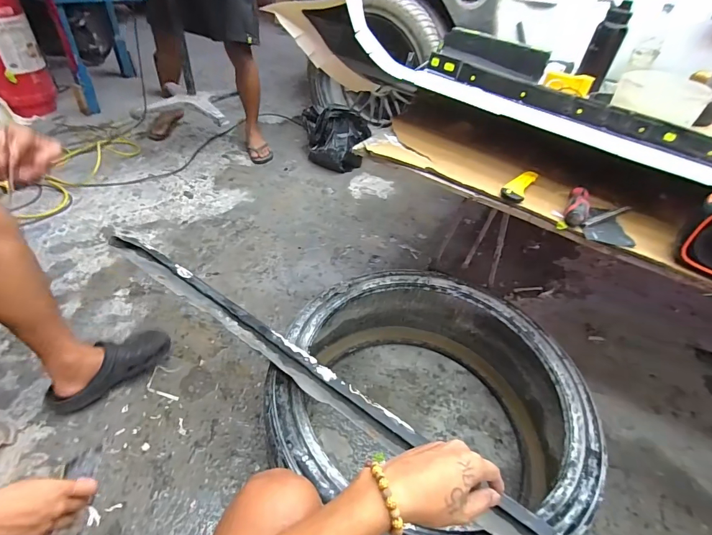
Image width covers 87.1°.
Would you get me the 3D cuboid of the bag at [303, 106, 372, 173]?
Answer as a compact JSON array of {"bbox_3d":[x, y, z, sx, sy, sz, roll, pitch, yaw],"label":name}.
[{"bbox_3d":[-0.097,-0.615,1.777,0.303,0.238,0.264,0,43,-8],"label":"bag"}]

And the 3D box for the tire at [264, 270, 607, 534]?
[{"bbox_3d":[0.144,0.294,0.789,0.583,0.246,0.628,16,43,10],"label":"tire"}]

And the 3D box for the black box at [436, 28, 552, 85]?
[{"bbox_3d":[0.440,-0.680,1.196,0.330,0.085,0.067,25,45,19],"label":"black box"}]

